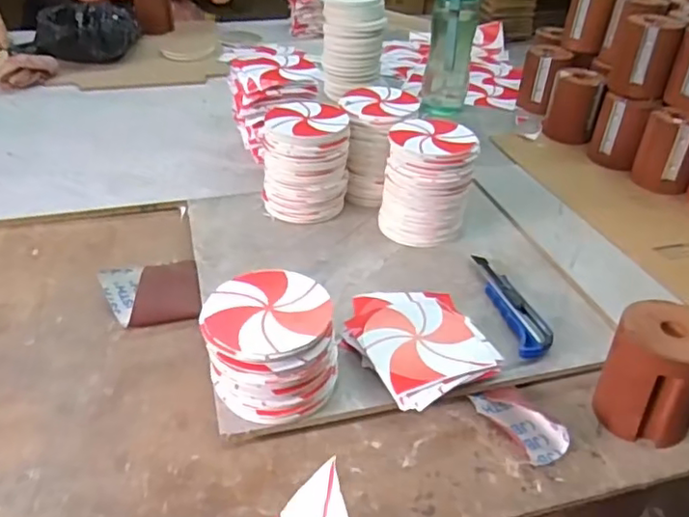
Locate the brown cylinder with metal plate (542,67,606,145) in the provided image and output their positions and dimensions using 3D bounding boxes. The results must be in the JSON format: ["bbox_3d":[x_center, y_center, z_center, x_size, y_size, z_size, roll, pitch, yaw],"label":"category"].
[{"bbox_3d":[0.366,-0.246,0.975,0.076,0.090,0.074,15,39,18],"label":"brown cylinder with metal plate"}]

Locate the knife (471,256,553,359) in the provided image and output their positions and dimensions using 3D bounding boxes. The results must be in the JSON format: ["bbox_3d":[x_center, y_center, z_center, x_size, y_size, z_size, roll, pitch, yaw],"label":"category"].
[{"bbox_3d":[0.174,0.046,0.634,0.038,0.023,0.163,-3,37,-6],"label":"knife"}]

